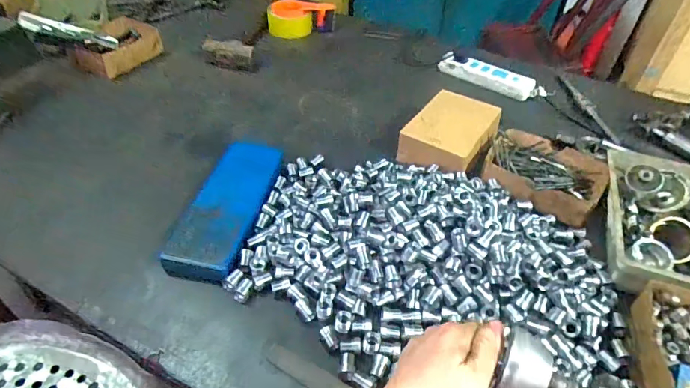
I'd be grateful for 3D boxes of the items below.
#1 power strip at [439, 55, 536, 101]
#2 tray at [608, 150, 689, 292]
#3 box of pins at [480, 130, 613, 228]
[{"bbox_3d":[0.306,-0.253,0.950,0.210,0.038,0.056,32,49,27],"label":"power strip"},{"bbox_3d":[0.449,0.049,0.610,0.170,0.077,0.248,16,44,13],"label":"tray"},{"bbox_3d":[0.313,-0.035,0.695,0.177,0.041,0.145,26,47,22],"label":"box of pins"}]

